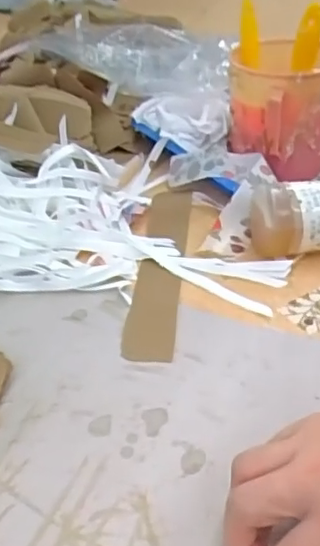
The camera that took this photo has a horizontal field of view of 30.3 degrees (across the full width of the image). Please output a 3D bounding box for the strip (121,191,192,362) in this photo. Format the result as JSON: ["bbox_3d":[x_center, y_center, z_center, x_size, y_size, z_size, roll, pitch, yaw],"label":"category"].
[{"bbox_3d":[0.001,-0.008,0.538,0.040,0.008,0.232,6,40,3],"label":"strip"}]

